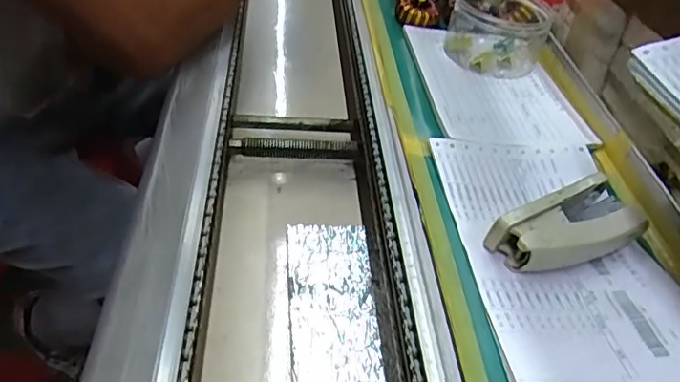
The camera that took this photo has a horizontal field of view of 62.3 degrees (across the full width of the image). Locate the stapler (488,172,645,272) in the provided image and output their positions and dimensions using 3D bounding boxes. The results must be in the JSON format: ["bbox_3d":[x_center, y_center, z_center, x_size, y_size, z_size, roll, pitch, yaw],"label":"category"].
[{"bbox_3d":[0.159,0.024,0.385,0.113,0.029,0.045,-18,48,-26],"label":"stapler"}]

